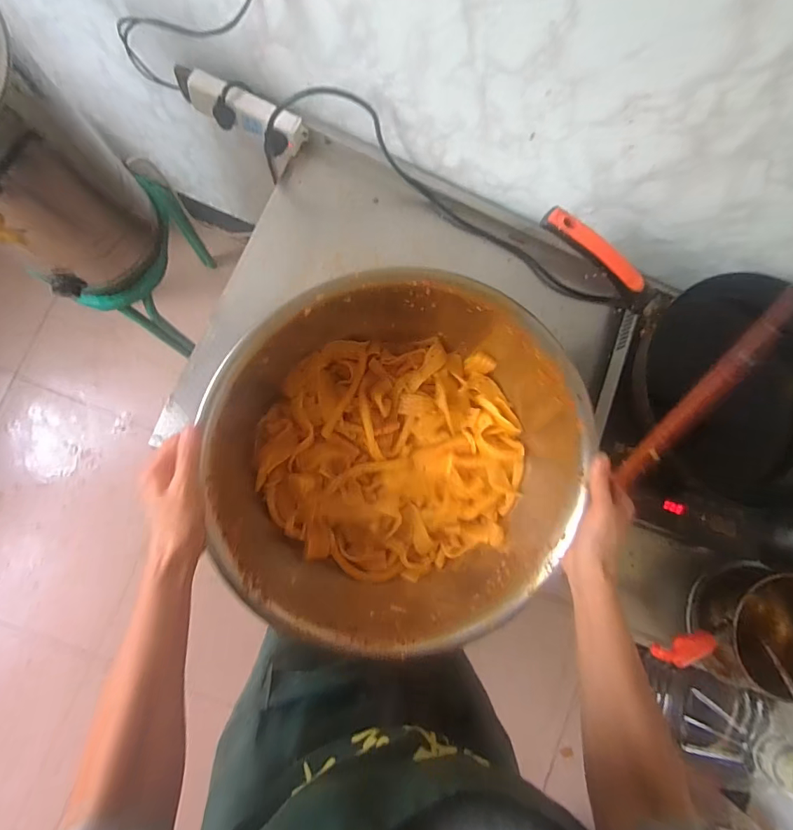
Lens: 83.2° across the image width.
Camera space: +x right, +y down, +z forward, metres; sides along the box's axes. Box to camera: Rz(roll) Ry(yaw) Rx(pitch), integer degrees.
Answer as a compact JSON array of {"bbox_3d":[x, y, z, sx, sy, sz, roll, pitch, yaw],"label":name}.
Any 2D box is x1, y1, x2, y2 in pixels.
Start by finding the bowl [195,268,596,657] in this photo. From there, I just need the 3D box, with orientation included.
[{"bbox_3d":[0.001,0.046,0.509,0.390,0.180,0.390,-2,105,-8],"label":"bowl"}]

